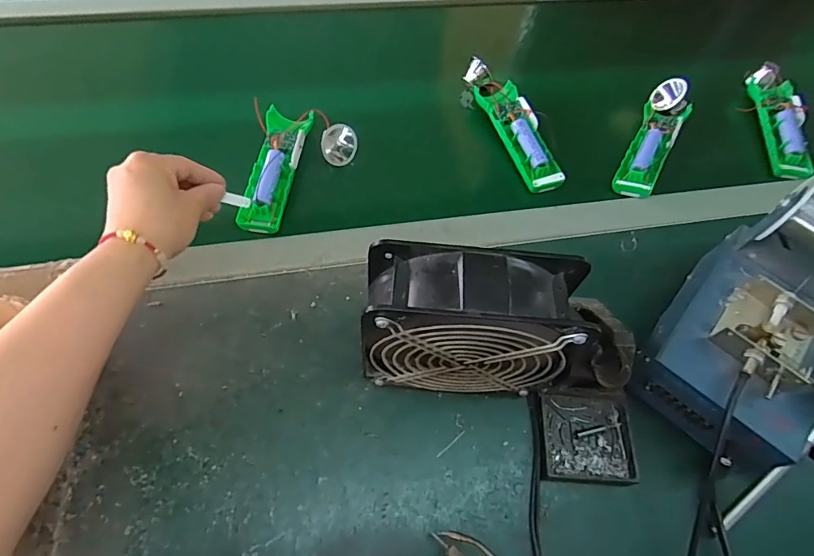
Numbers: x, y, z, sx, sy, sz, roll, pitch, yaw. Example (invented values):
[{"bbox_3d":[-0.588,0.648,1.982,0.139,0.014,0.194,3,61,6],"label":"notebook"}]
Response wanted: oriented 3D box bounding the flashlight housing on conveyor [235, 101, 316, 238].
[{"bbox_3d":[-0.141,-0.122,0.502,0.048,0.031,0.154,7,60,0],"label":"flashlight housing on conveyor"}]

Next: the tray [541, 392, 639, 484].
[{"bbox_3d":[0.151,0.134,0.394,0.075,0.011,0.069,4,60,-2],"label":"tray"}]

